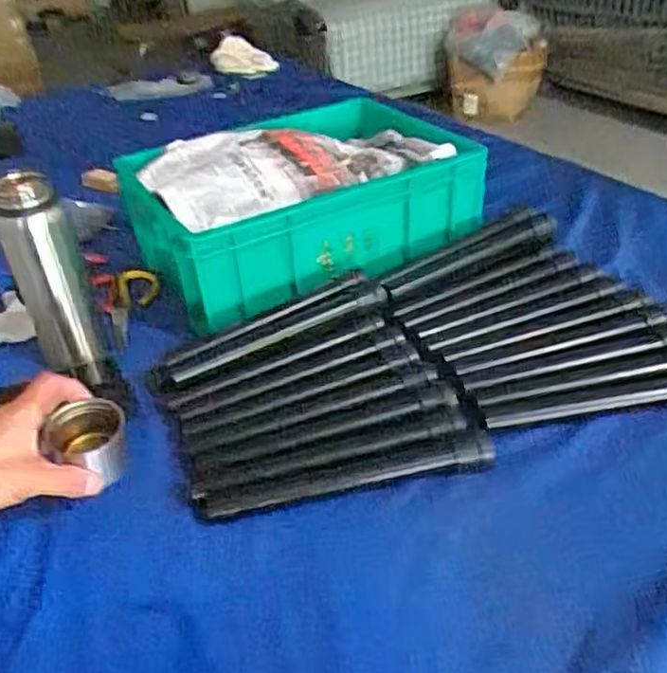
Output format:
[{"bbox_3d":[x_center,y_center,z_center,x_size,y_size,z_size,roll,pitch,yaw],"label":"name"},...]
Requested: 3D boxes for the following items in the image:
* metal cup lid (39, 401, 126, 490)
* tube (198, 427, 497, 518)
[{"bbox_3d":[-0.199,0.092,0.557,0.063,0.057,0.057,-18,33,-25],"label":"metal cup lid"},{"bbox_3d":[0.014,0.119,0.590,0.260,0.025,0.030,-10,35,-6],"label":"tube"}]

